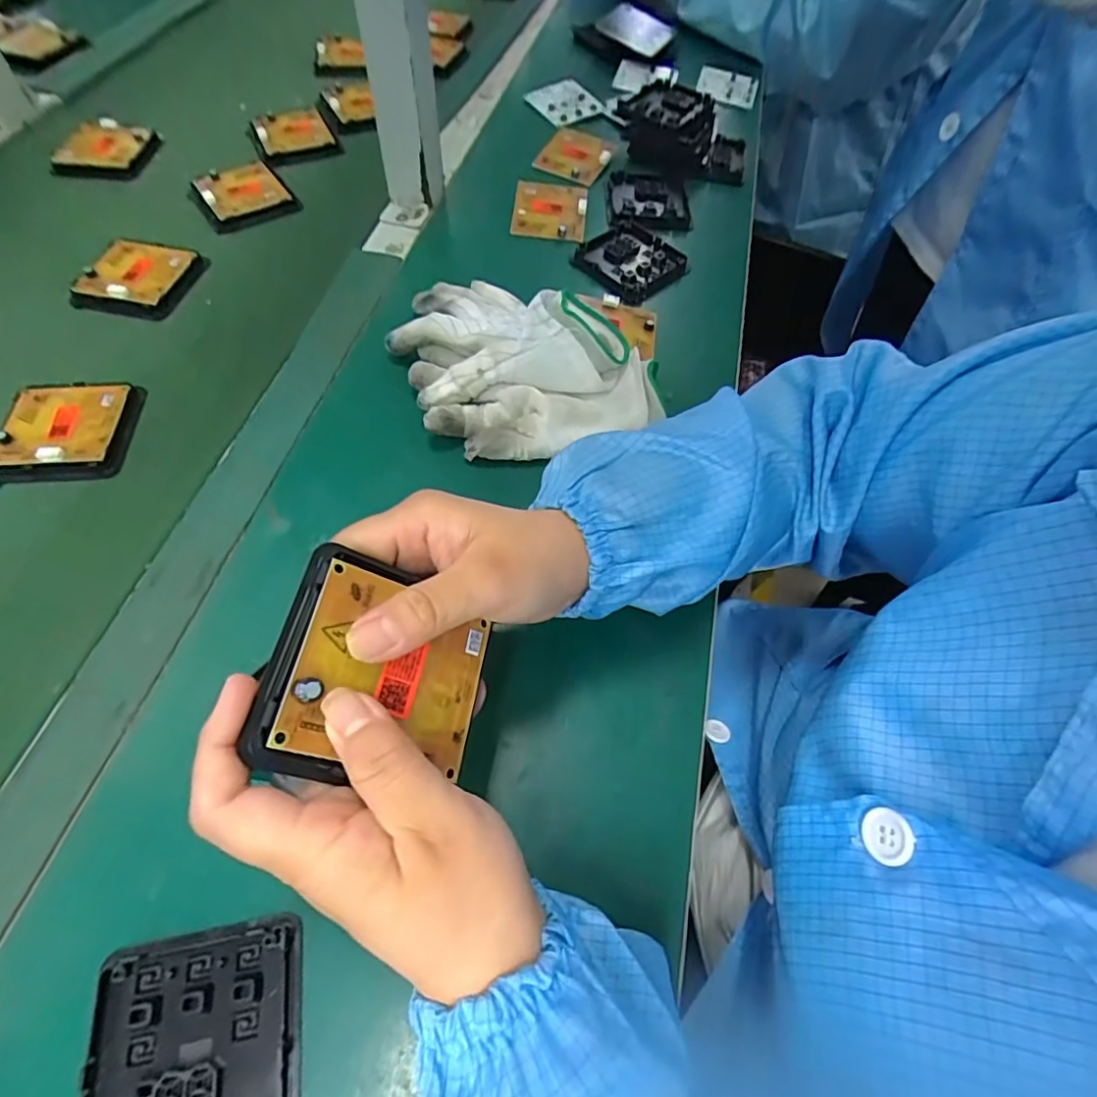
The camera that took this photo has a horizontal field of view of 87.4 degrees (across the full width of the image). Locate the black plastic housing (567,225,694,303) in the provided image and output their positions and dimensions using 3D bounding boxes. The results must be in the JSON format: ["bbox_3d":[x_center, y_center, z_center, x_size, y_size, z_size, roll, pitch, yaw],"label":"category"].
[{"bbox_3d":[0.074,-0.258,0.514,0.086,0.011,0.086,-37,68,-22],"label":"black plastic housing"}]

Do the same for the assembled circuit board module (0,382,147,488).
[{"bbox_3d":[-0.329,-0.082,0.389,0.082,0.010,0.083,-6,60,-7],"label":"assembled circuit board module"}]

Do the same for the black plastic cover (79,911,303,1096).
[{"bbox_3d":[-0.145,0.206,0.237,0.080,0.007,0.082,-7,61,-8],"label":"black plastic cover"}]

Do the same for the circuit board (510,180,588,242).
[{"bbox_3d":[0.002,-0.324,0.545,0.068,0.010,0.084,6,65,4],"label":"circuit board"}]

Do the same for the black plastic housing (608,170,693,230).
[{"bbox_3d":[0.098,-0.346,0.568,0.080,0.011,0.090,3,60,-2],"label":"black plastic housing"}]

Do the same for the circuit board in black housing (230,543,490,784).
[{"bbox_3d":[-0.061,0.046,0.217,0.078,0.014,0.080,25,61,-31],"label":"circuit board in black housing"}]

